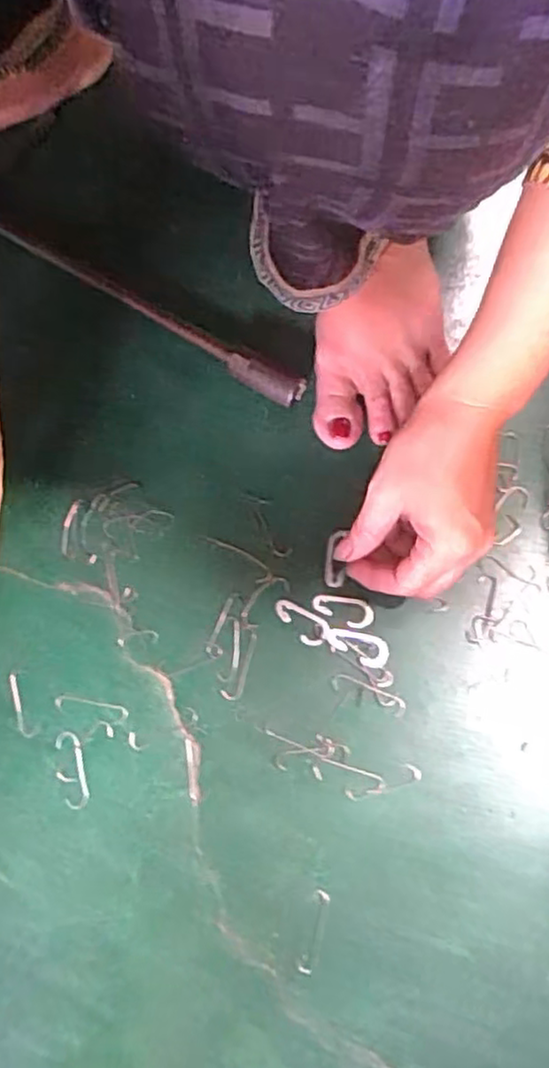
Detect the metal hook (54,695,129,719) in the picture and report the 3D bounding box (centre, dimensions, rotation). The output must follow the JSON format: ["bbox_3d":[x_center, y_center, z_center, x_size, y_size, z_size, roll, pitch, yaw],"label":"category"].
[{"bbox_3d":[-0.110,0.103,0.407,0.045,0.004,0.008,8,78,2],"label":"metal hook"}]

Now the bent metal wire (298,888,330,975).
[{"bbox_3d":[0.022,0.218,0.373,0.009,0.004,0.042,15,78,4],"label":"bent metal wire"}]

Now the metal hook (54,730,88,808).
[{"bbox_3d":[-0.119,0.139,0.400,0.014,0.004,0.044,-13,78,-2],"label":"metal hook"}]

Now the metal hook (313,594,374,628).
[{"bbox_3d":[0.042,0.047,0.417,0.037,0.004,0.018,8,78,2],"label":"metal hook"}]

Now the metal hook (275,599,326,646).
[{"bbox_3d":[0.015,0.054,0.417,0.035,0.004,0.017,32,80,7],"label":"metal hook"}]

